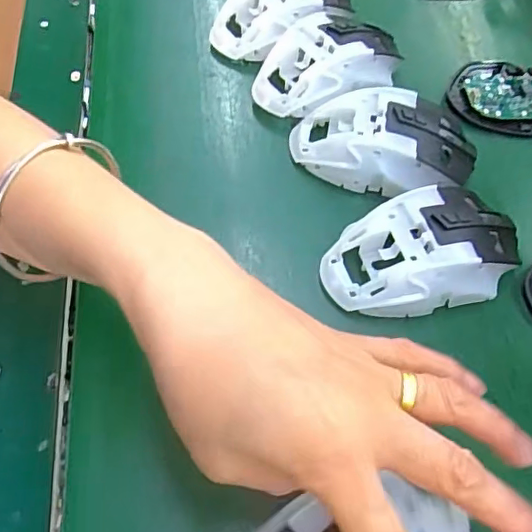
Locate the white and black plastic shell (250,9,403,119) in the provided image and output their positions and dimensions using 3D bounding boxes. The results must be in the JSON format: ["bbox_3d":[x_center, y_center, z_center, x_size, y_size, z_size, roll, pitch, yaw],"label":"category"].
[{"bbox_3d":[0.045,-0.142,0.393,0.110,0.034,0.067,-35,67,-22],"label":"white and black plastic shell"}]

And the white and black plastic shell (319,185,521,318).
[{"bbox_3d":[0.090,-0.008,0.318,0.112,0.038,0.060,-16,62,-13],"label":"white and black plastic shell"}]

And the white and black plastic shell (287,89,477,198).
[{"bbox_3d":[0.074,-0.078,0.359,0.111,0.034,0.058,2,59,-3],"label":"white and black plastic shell"}]

